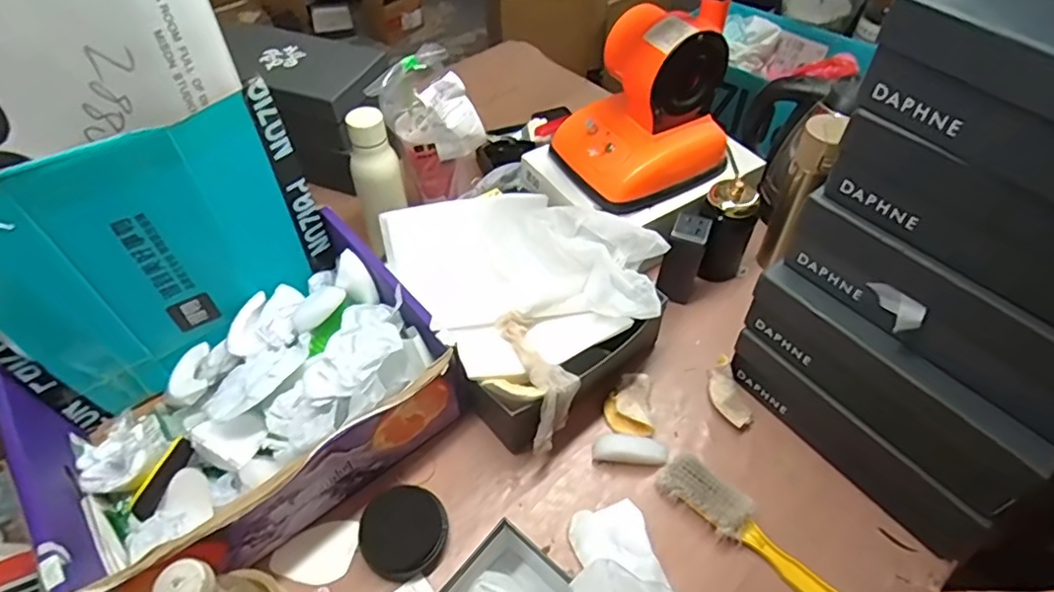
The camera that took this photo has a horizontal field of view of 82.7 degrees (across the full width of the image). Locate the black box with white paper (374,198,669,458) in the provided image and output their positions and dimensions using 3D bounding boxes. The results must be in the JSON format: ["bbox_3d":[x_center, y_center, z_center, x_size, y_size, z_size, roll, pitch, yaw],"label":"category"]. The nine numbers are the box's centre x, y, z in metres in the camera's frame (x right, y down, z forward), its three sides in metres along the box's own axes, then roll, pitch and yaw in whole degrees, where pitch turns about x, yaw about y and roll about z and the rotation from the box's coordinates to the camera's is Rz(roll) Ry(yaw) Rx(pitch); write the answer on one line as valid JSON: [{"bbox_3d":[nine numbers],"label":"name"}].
[{"bbox_3d":[-0.016,-0.010,0.792,0.278,0.136,0.342,-37,59,-26],"label":"black box with white paper"}]

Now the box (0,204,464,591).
[{"bbox_3d":[-0.317,0.114,0.681,0.401,0.142,0.300,-34,58,-24],"label":"box"}]

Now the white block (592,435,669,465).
[{"bbox_3d":[0.122,0.184,0.713,0.084,0.019,0.030,10,51,9],"label":"white block"}]

